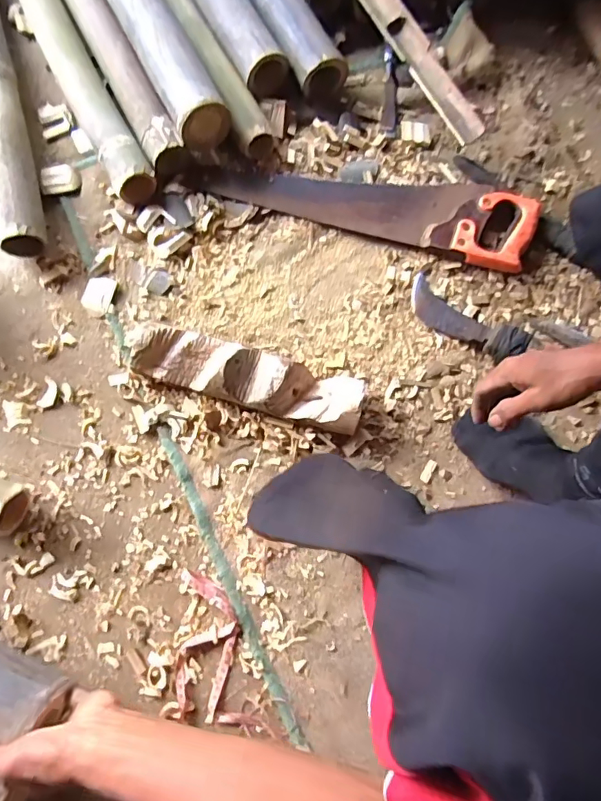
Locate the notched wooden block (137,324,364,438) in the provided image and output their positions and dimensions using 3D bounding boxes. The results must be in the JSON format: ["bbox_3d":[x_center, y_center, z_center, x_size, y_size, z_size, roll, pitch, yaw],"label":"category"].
[{"bbox_3d":[-0.075,-0.033,0.661,0.315,0.055,0.077,15,77,2],"label":"notched wooden block"}]

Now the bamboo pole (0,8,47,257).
[{"bbox_3d":[-0.472,-0.508,0.765,0.061,0.066,0.639,-16,78,-5],"label":"bamboo pole"}]

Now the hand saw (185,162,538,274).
[{"bbox_3d":[0.091,-0.311,0.738,0.502,0.048,0.119,17,77,2],"label":"hand saw"}]

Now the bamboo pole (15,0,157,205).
[{"bbox_3d":[-0.384,-0.578,0.785,0.067,0.059,0.657,-27,79,-7],"label":"bamboo pole"}]

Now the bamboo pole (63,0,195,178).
[{"bbox_3d":[-0.339,-0.625,0.797,0.059,0.057,0.663,-28,79,-8],"label":"bamboo pole"}]

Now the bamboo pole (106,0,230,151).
[{"bbox_3d":[-0.303,-0.709,0.779,0.083,0.061,0.766,-27,79,-8],"label":"bamboo pole"}]

